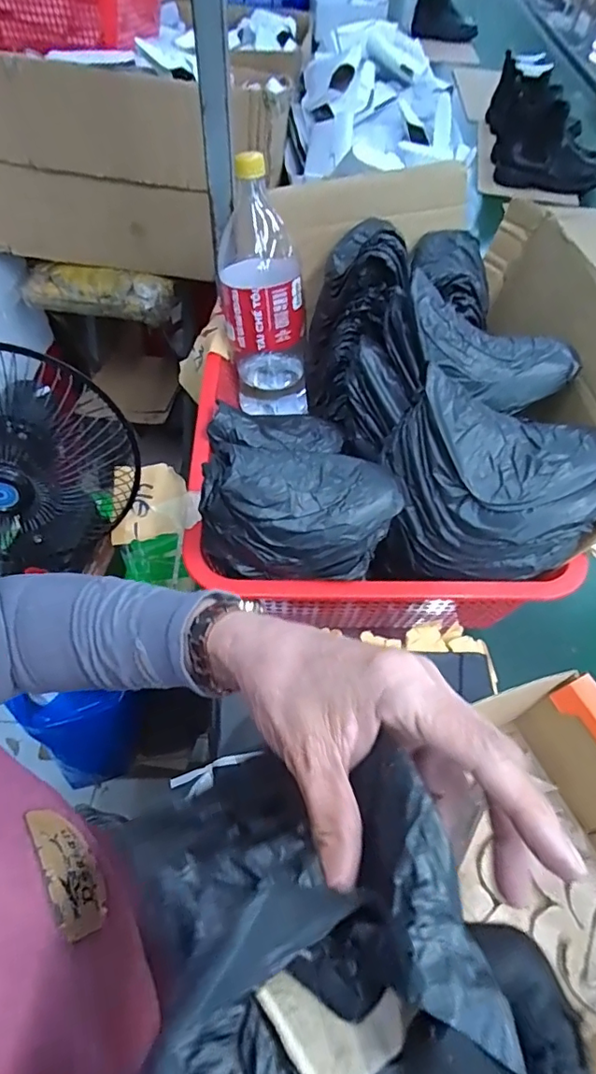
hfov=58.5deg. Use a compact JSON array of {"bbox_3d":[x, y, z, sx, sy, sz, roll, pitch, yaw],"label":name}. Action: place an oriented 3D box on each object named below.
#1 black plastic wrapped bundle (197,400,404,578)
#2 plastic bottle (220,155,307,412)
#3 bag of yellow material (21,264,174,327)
[{"bbox_3d":[0.001,-0.021,0.434,0.153,0.117,0.082,-3,55,-4],"label":"black plastic wrapped bundle"},{"bbox_3d":[-0.040,-0.282,0.627,0.096,0.251,0.105,-4,55,-5],"label":"plastic bottle"},{"bbox_3d":[-0.421,-0.506,1.108,0.313,0.072,0.105,1,55,-1],"label":"bag of yellow material"}]

